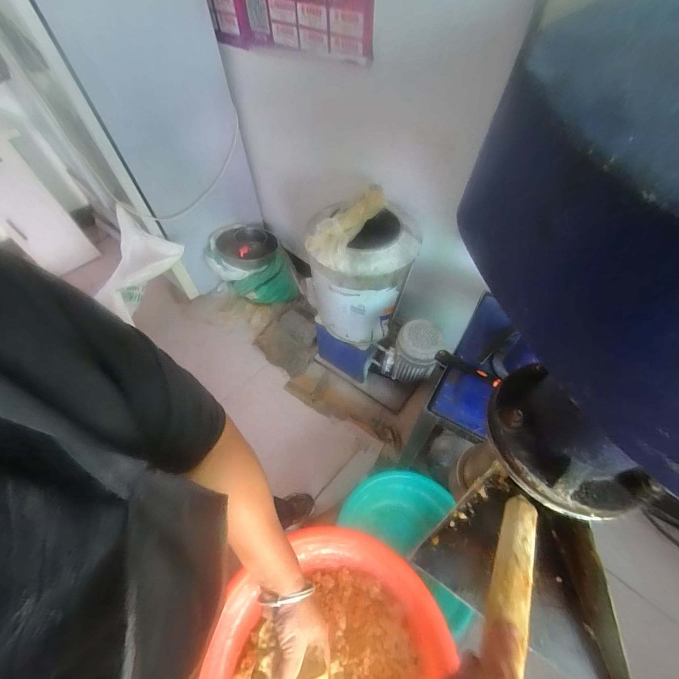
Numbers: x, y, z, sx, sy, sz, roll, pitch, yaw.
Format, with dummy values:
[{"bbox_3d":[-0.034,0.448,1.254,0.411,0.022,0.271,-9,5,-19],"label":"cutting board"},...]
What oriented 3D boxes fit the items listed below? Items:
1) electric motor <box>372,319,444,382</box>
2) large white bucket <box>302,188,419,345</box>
[{"bbox_3d":[0.269,0.048,1.240,0.223,0.272,0.169,21,57,16],"label":"electric motor"},{"bbox_3d":[0.084,-0.199,1.087,0.302,0.482,0.304,15,56,12],"label":"large white bucket"}]

